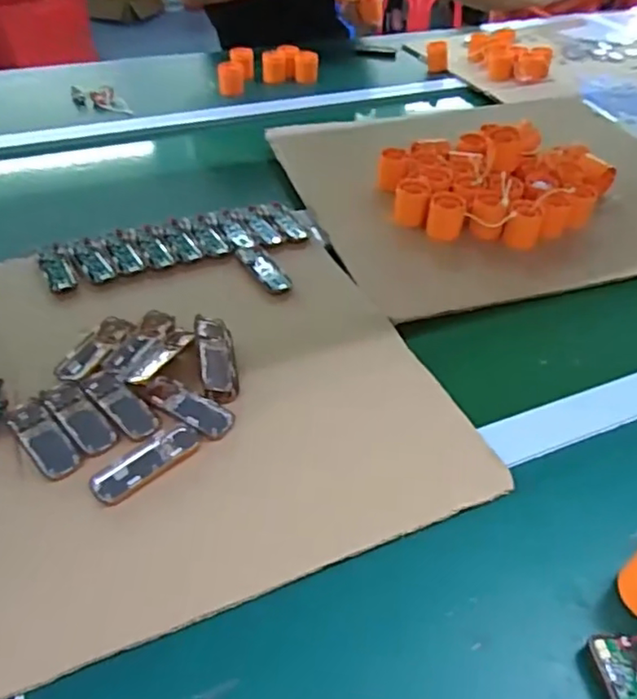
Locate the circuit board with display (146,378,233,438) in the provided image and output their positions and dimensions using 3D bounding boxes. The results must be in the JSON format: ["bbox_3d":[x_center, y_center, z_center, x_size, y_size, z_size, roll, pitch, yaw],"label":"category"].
[{"bbox_3d":[-0.106,0.046,0.496,0.084,0.004,0.030,23,46,21],"label":"circuit board with display"}]

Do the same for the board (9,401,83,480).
[{"bbox_3d":[-0.210,0.067,0.467,0.029,0.004,0.086,-32,52,-32],"label":"board"}]

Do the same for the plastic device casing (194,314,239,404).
[{"bbox_3d":[-0.087,0.006,0.527,0.030,0.019,0.091,-8,43,-11],"label":"plastic device casing"}]

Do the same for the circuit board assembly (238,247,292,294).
[{"bbox_3d":[-0.057,-0.085,0.638,0.026,0.008,0.083,-20,47,-23],"label":"circuit board assembly"}]

